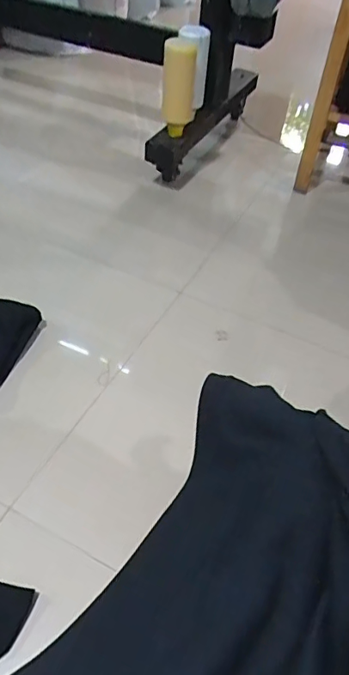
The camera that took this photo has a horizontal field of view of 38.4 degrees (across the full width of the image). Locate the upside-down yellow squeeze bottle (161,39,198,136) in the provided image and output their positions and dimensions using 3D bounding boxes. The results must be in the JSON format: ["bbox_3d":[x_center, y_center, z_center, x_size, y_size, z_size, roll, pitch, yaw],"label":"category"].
[{"bbox_3d":[0.011,-0.676,1.380,0.091,0.237,0.089,4,47,0],"label":"upside-down yellow squeeze bottle"}]

